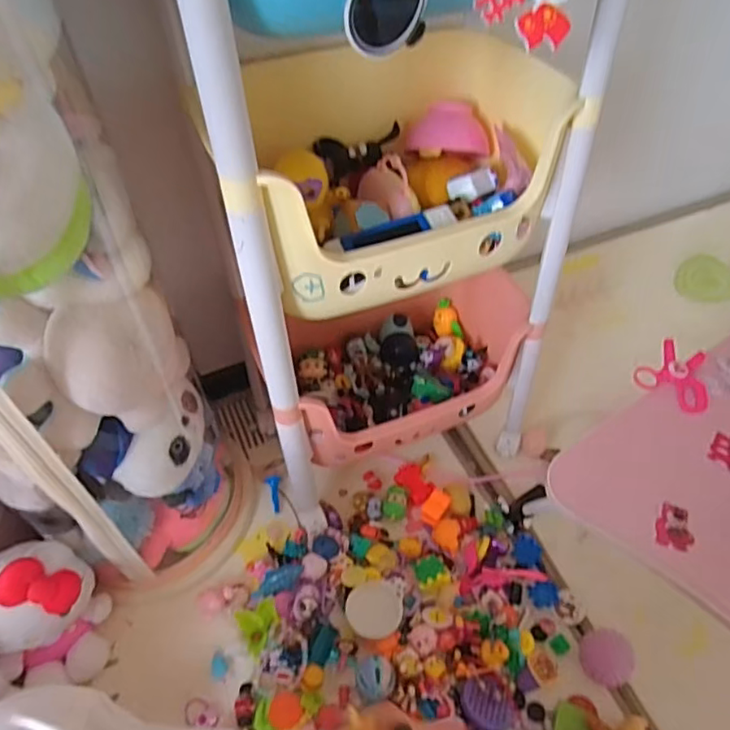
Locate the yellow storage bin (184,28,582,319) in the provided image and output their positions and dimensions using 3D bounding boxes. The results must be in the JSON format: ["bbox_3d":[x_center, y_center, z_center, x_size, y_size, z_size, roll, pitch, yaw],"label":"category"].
[{"bbox_3d":[0.028,-0.223,0.649,0.325,0.162,0.238,-18,52,-12],"label":"yellow storage bin"}]

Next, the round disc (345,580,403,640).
[{"bbox_3d":[0.012,0.313,0.751,0.069,0.008,0.066,-1,65,2],"label":"round disc"}]

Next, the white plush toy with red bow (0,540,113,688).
[{"bbox_3d":[-0.401,0.298,0.707,0.135,0.187,0.113,-4,50,-2],"label":"white plush toy with red bow"}]

